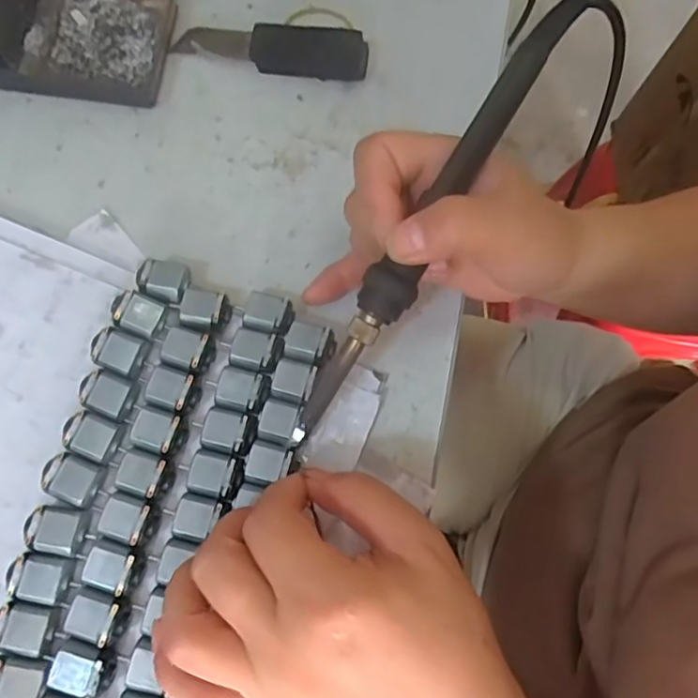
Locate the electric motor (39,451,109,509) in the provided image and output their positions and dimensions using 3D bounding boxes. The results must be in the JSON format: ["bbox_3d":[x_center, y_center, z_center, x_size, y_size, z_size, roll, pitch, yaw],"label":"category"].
[{"bbox_3d":[-0.120,0.057,0.263,0.027,0.014,0.019,23,74,5],"label":"electric motor"}]

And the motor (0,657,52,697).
[{"bbox_3d":[-0.132,0.131,0.237,0.025,0.019,0.017,8,73,0],"label":"motor"}]

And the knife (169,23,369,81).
[{"bbox_3d":[-0.043,-0.166,0.327,0.105,0.020,0.019,11,73,1],"label":"knife"}]

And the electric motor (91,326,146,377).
[{"bbox_3d":[-0.106,0.002,0.279,0.023,0.014,0.018,22,74,4],"label":"electric motor"}]

